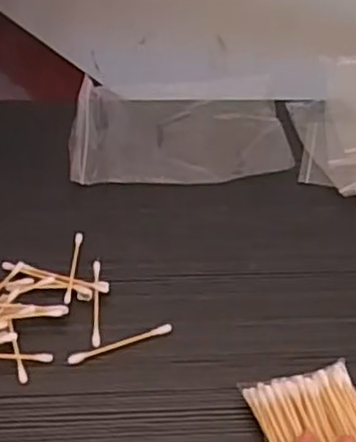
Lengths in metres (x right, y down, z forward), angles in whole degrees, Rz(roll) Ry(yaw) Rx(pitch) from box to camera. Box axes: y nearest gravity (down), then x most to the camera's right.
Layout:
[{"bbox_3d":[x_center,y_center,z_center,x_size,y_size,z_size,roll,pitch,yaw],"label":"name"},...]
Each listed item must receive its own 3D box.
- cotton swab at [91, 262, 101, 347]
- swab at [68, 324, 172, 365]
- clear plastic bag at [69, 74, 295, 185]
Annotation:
[{"bbox_3d":[-0.057,0.055,0.464,0.006,0.004,0.071,-1,49,-5],"label":"cotton swab"},{"bbox_3d":[-0.038,0.080,0.444,0.070,0.004,0.007,-15,51,-16],"label":"swab"},{"bbox_3d":[0.000,-0.078,0.578,0.177,0.014,0.117,0,49,-3],"label":"clear plastic bag"}]

